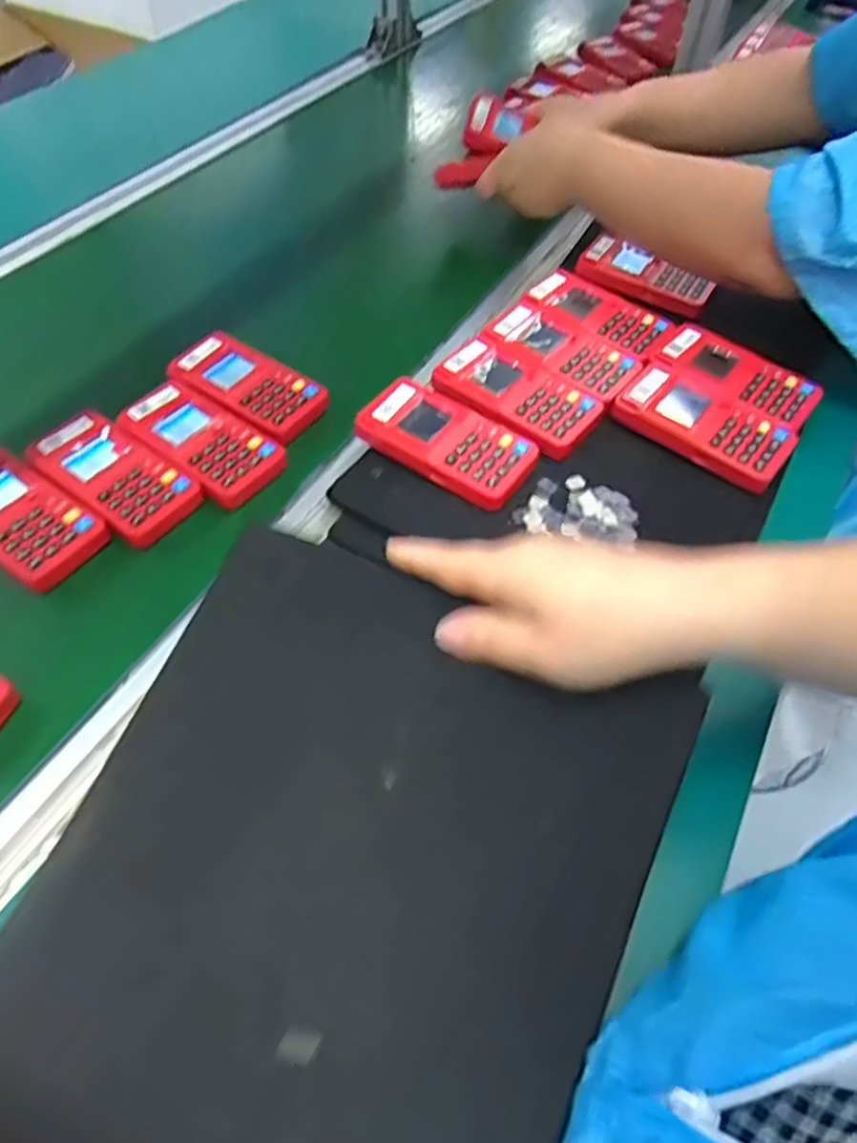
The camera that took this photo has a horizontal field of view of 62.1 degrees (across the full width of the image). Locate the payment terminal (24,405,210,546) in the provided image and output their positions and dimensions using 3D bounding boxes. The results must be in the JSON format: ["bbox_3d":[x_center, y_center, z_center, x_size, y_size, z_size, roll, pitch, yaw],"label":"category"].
[{"bbox_3d":[-0.221,-0.068,0.502,0.111,0.029,0.061,32,56,20],"label":"payment terminal"}]

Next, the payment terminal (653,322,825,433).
[{"bbox_3d":[0.233,-0.149,0.534,0.053,0.019,0.120,-36,62,-28],"label":"payment terminal"}]

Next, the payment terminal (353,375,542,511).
[{"bbox_3d":[0.014,-0.093,0.499,0.121,0.023,0.062,29,55,19],"label":"payment terminal"}]

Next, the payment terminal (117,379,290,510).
[{"bbox_3d":[-0.166,-0.096,0.528,0.119,0.027,0.059,30,56,19],"label":"payment terminal"}]

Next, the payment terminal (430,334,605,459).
[{"bbox_3d":[0.065,-0.134,0.526,0.126,0.017,0.070,31,56,20],"label":"payment terminal"}]

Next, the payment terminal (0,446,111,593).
[{"bbox_3d":[-0.277,-0.037,0.479,0.113,0.027,0.062,29,55,18],"label":"payment terminal"}]

